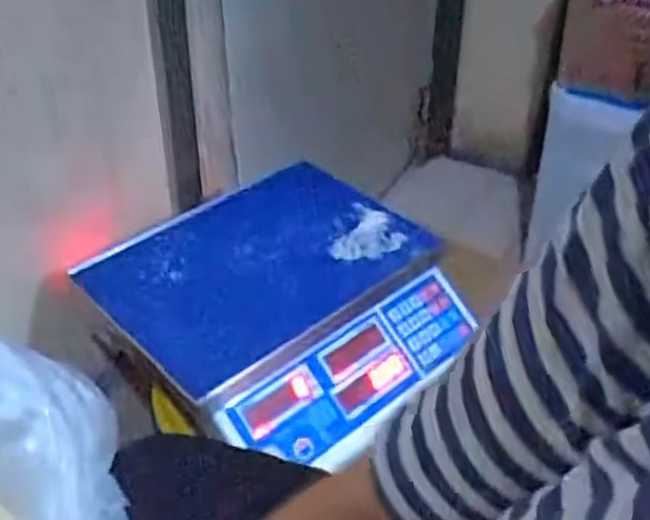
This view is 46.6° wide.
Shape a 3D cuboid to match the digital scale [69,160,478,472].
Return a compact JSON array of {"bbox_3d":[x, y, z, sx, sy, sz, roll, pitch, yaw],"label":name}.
[{"bbox_3d":[-0.038,0.034,0.730,0.268,0.077,0.293,-29,48,-31],"label":"digital scale"}]

